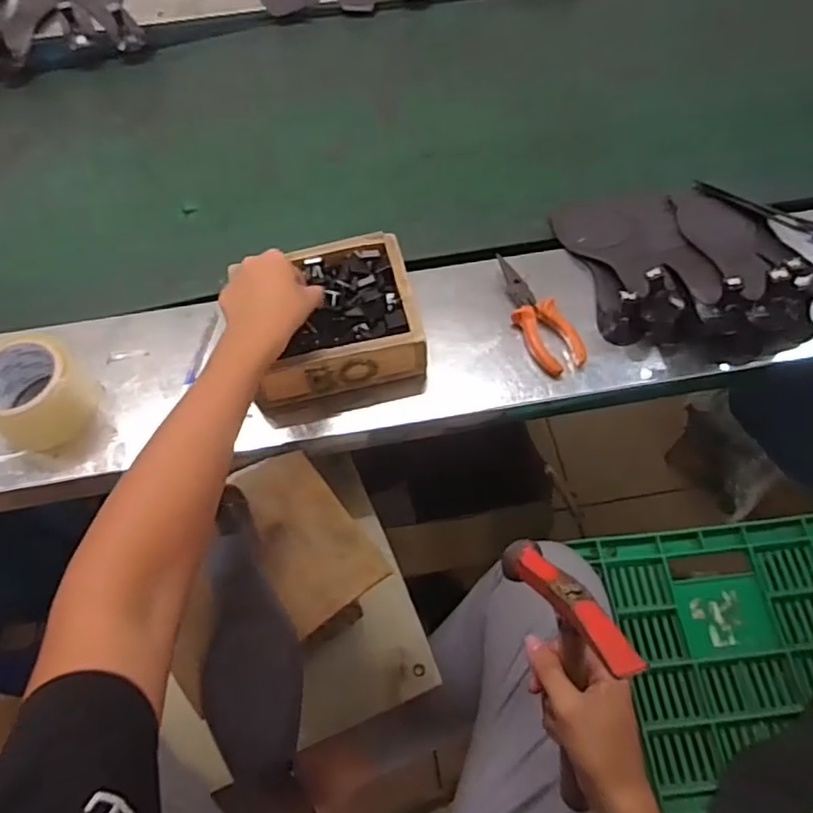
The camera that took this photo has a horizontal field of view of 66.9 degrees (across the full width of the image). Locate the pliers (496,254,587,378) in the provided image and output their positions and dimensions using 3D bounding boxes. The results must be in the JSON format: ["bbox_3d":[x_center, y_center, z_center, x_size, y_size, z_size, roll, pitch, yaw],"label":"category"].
[{"bbox_3d":[0.138,-0.099,0.667,0.050,0.026,0.149,-20,61,-9],"label":"pliers"}]

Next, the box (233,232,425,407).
[{"bbox_3d":[-0.079,-0.092,0.642,0.169,0.060,0.155,-11,60,-4],"label":"box"}]

